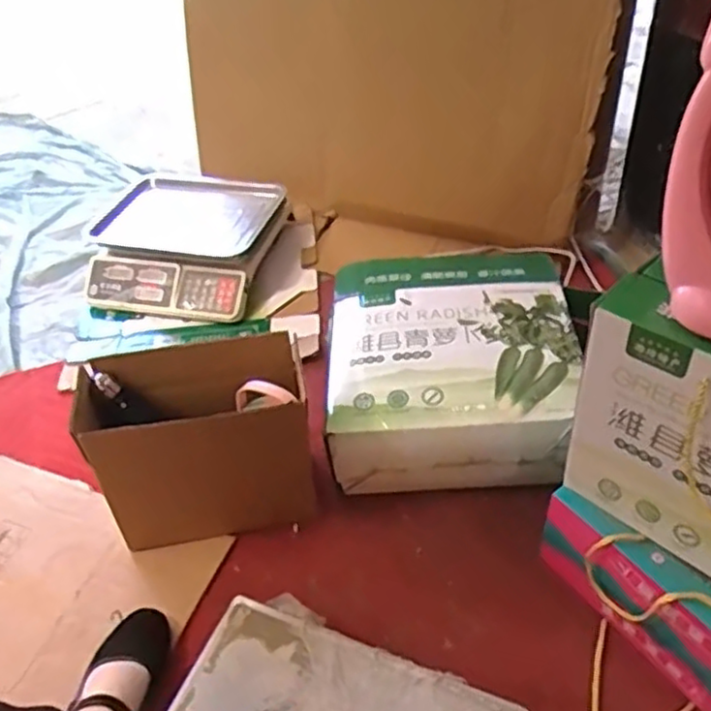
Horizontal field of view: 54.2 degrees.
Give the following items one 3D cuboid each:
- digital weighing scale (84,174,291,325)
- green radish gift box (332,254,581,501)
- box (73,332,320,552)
[{"bbox_3d":[-0.327,-0.229,1.391,0.343,0.109,0.353,10,45,18],"label":"digital weighing scale"},{"bbox_3d":[0.139,0.014,1.050,0.346,0.152,0.388,-2,43,6],"label":"green radish gift box"},{"bbox_3d":[-0.198,0.117,0.917,0.271,0.230,0.147,-13,43,-7],"label":"box"}]

